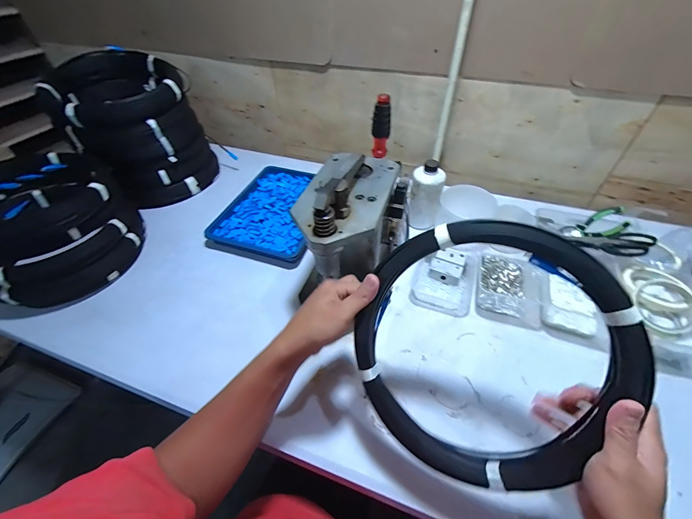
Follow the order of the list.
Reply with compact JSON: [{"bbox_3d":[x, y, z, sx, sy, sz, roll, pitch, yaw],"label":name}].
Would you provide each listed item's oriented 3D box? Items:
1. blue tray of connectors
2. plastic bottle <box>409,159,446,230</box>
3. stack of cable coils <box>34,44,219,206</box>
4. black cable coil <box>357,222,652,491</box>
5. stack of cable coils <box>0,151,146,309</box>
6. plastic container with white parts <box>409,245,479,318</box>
[{"bbox_3d":[-0.167,-0.136,0.803,0.235,0.035,0.325,14,48,14],"label":"blue tray of connectors"},{"bbox_3d":[0.182,-0.148,0.704,0.068,0.150,0.058,11,48,11],"label":"plastic bottle"},{"bbox_3d":[-0.550,-0.343,0.816,0.319,0.298,0.279,34,55,28],"label":"stack of cable coils"},{"bbox_3d":[0.141,0.101,0.331,0.261,0.281,0.027,21,11,19],"label":"black cable coil"},{"bbox_3d":[-0.593,-0.062,0.628,0.280,0.211,0.280,-34,55,-27],"label":"stack of cable coils"},{"bbox_3d":[0.208,0.036,0.650,0.118,0.039,0.161,14,48,14],"label":"plastic container with white parts"}]

